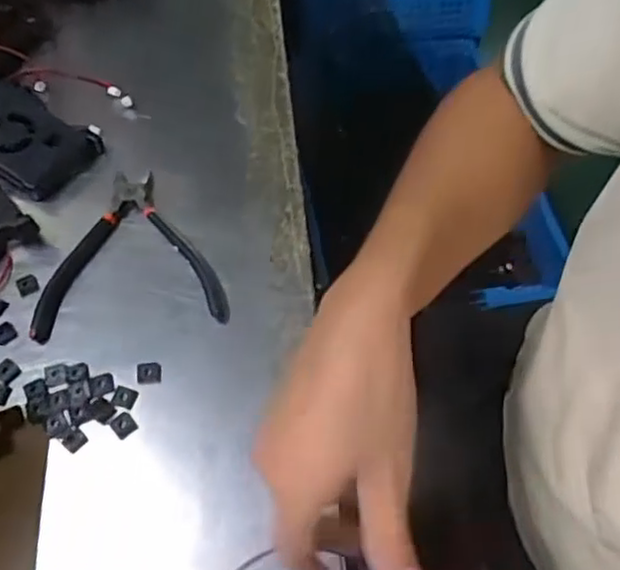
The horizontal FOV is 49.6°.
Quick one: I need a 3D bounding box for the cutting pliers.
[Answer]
[{"bbox_3d":[-0.127,-0.025,0.473,0.127,0.019,0.125,-8,60,-3],"label":"cutting pliers"}]

